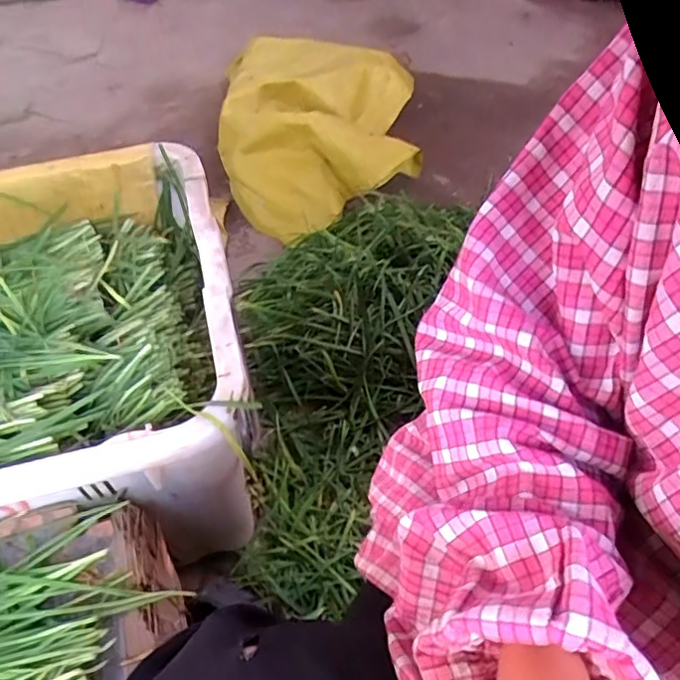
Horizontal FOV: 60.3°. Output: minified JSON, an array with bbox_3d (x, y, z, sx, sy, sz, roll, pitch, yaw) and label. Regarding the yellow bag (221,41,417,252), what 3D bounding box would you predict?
[{"bbox_3d":[-0.040,-0.483,1.281,0.416,0.143,0.580,-3,51,1],"label":"yellow bag"}]

